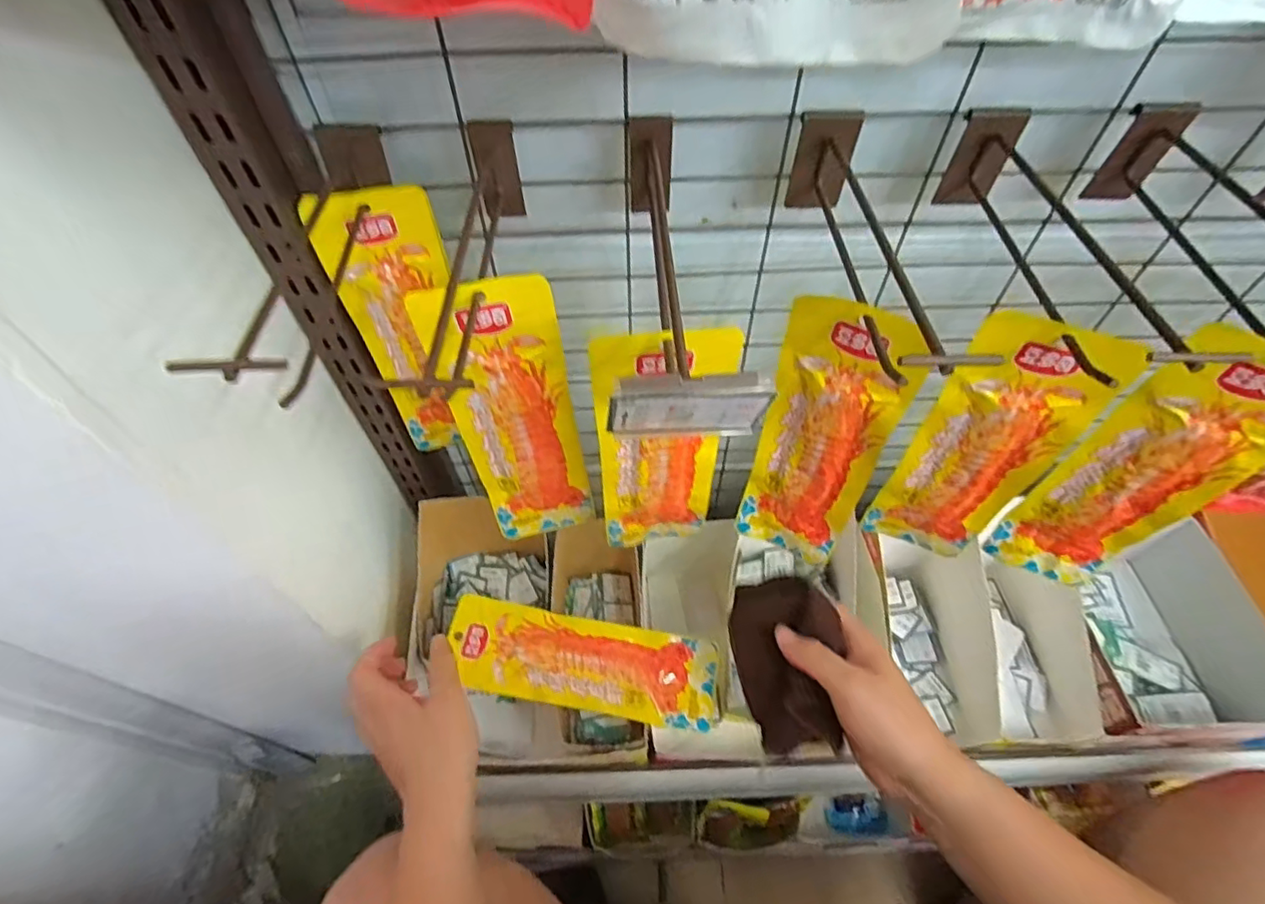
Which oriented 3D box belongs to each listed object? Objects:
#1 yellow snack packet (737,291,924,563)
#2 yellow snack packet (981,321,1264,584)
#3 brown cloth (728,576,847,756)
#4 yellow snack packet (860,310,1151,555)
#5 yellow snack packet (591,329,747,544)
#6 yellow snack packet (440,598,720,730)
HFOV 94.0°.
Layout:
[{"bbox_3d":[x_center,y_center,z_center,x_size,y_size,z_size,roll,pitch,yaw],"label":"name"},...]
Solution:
[{"bbox_3d":[0.115,0.001,0.373,0.075,0.217,0.019,24,58,16],"label":"yellow snack packet"},{"bbox_3d":[0.309,0.017,0.365,0.073,0.220,0.017,26,57,16],"label":"yellow snack packet"},{"bbox_3d":[0.104,0.137,0.388,0.059,0.059,0.102,-12,56,-8],"label":"brown cloth"},{"bbox_3d":[0.212,0.005,0.369,0.074,0.217,0.015,15,56,11],"label":"yellow snack packet"},{"bbox_3d":[0.017,0.007,0.367,0.074,0.210,0.014,-3,55,-2],"label":"yellow snack packet"},{"bbox_3d":[-0.040,0.179,0.498,0.225,0.017,0.073,11,56,3],"label":"yellow snack packet"}]

